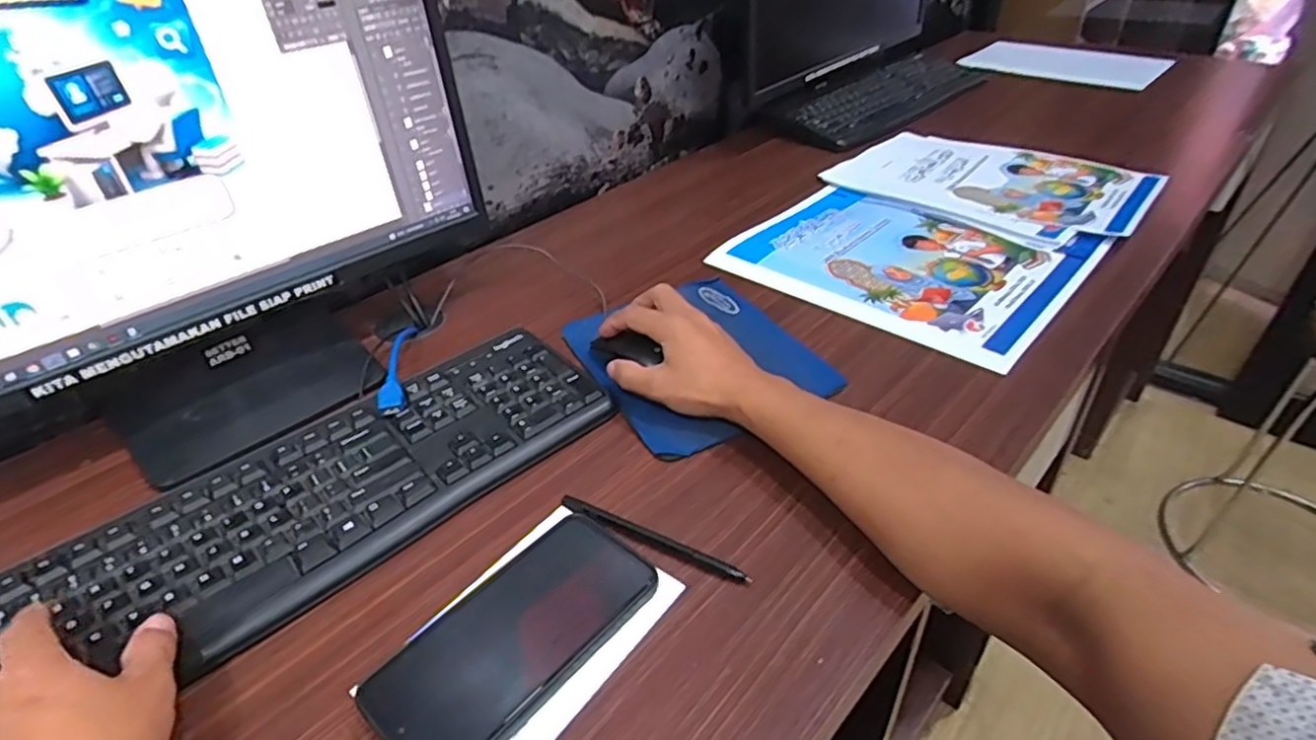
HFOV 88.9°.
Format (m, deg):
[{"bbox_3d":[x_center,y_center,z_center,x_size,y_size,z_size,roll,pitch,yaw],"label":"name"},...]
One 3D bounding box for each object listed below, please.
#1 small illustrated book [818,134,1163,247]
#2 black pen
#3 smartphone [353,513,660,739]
[{"bbox_3d":[0.420,-0.242,0.843,0.265,0.017,0.313,-33,47,-33],"label":"small illustrated book"},{"bbox_3d":[-0.005,0.107,0.433,0.137,0.005,0.009,18,42,24],"label":"black pen"},{"bbox_3d":[-0.078,0.149,0.379,0.076,0.015,0.161,29,48,34],"label":"smartphone"}]

